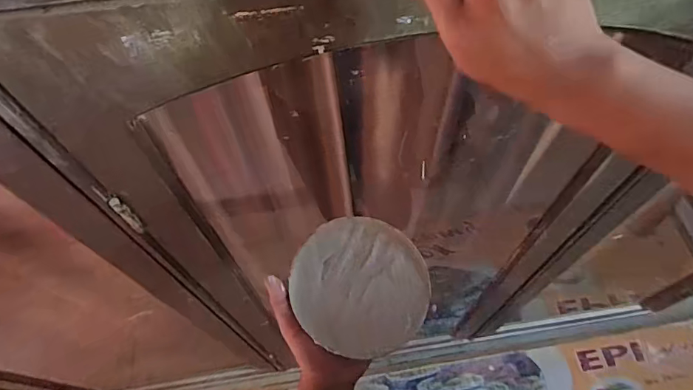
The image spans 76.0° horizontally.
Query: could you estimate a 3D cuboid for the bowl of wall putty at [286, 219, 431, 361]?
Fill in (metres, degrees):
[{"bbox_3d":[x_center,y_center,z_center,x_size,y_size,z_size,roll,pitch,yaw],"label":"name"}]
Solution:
[{"bbox_3d":[0.014,0.104,0.500,0.148,0.051,0.141,1,60,2],"label":"bowl of wall putty"}]

